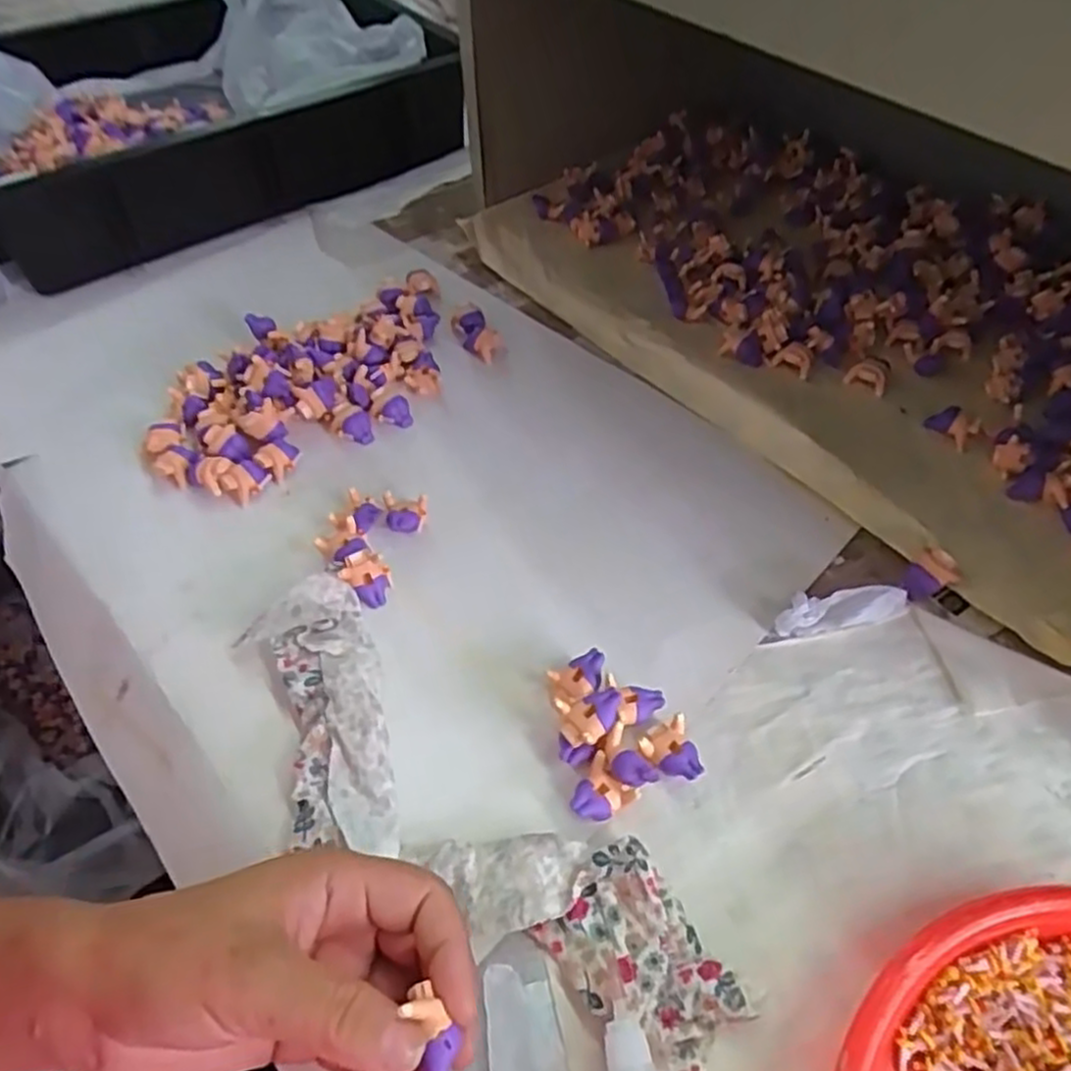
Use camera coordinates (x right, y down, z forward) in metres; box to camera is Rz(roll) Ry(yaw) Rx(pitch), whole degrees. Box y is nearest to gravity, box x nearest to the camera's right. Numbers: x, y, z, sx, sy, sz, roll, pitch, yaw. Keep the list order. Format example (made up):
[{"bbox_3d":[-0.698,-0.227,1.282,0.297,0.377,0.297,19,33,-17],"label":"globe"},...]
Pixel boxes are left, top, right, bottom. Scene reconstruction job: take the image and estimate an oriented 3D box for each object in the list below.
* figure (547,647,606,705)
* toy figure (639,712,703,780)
[{"bbox_3d":[0.022,0.074,0.373,0.027,0.017,0.019,-17,52,-12],"label":"figure"},{"bbox_3d":[0.062,0.103,0.348,0.025,0.015,0.029,-7,51,-4],"label":"toy figure"}]

